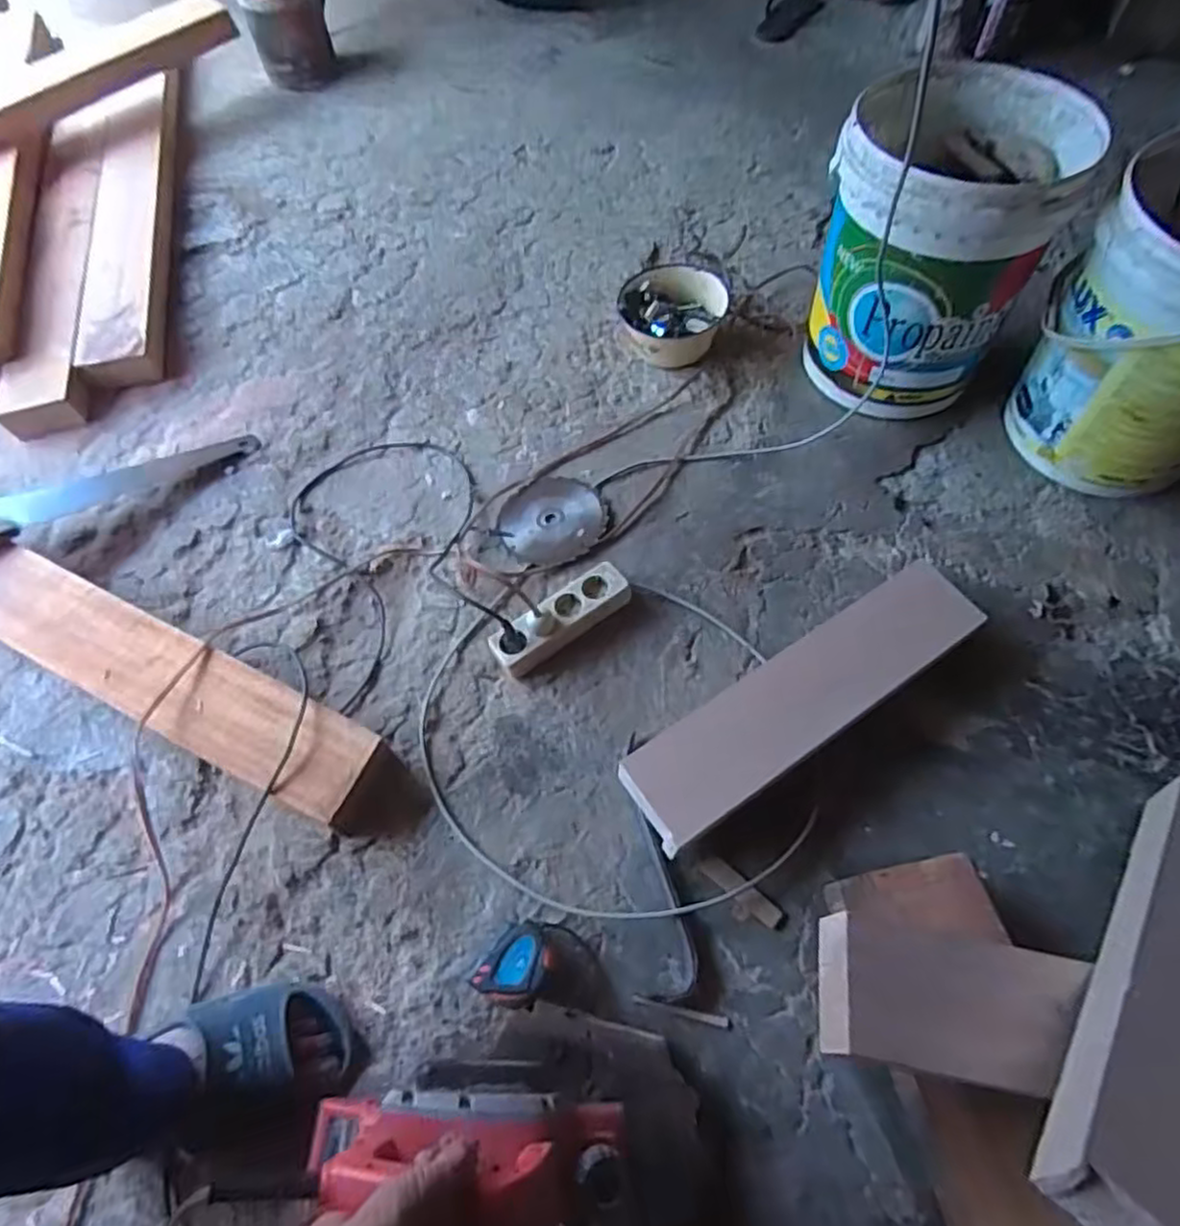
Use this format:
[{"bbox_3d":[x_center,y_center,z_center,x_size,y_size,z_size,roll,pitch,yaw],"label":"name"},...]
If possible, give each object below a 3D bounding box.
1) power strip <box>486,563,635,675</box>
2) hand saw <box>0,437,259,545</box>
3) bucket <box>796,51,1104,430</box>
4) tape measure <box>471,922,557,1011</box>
[{"bbox_3d":[-0.041,0.007,0.969,0.202,0.048,0.065,-33,64,-14],"label":"power strip"},{"bbox_3d":[-0.790,-0.188,1.113,0.523,0.039,0.124,-27,62,-26],"label":"hand saw"},{"bbox_3d":[0.490,-0.519,1.049,0.286,0.368,0.327,31,68,19],"label":"bucket"},{"bbox_3d":[-0.077,0.379,0.763,0.066,0.050,0.090,37,70,21],"label":"tape measure"}]

